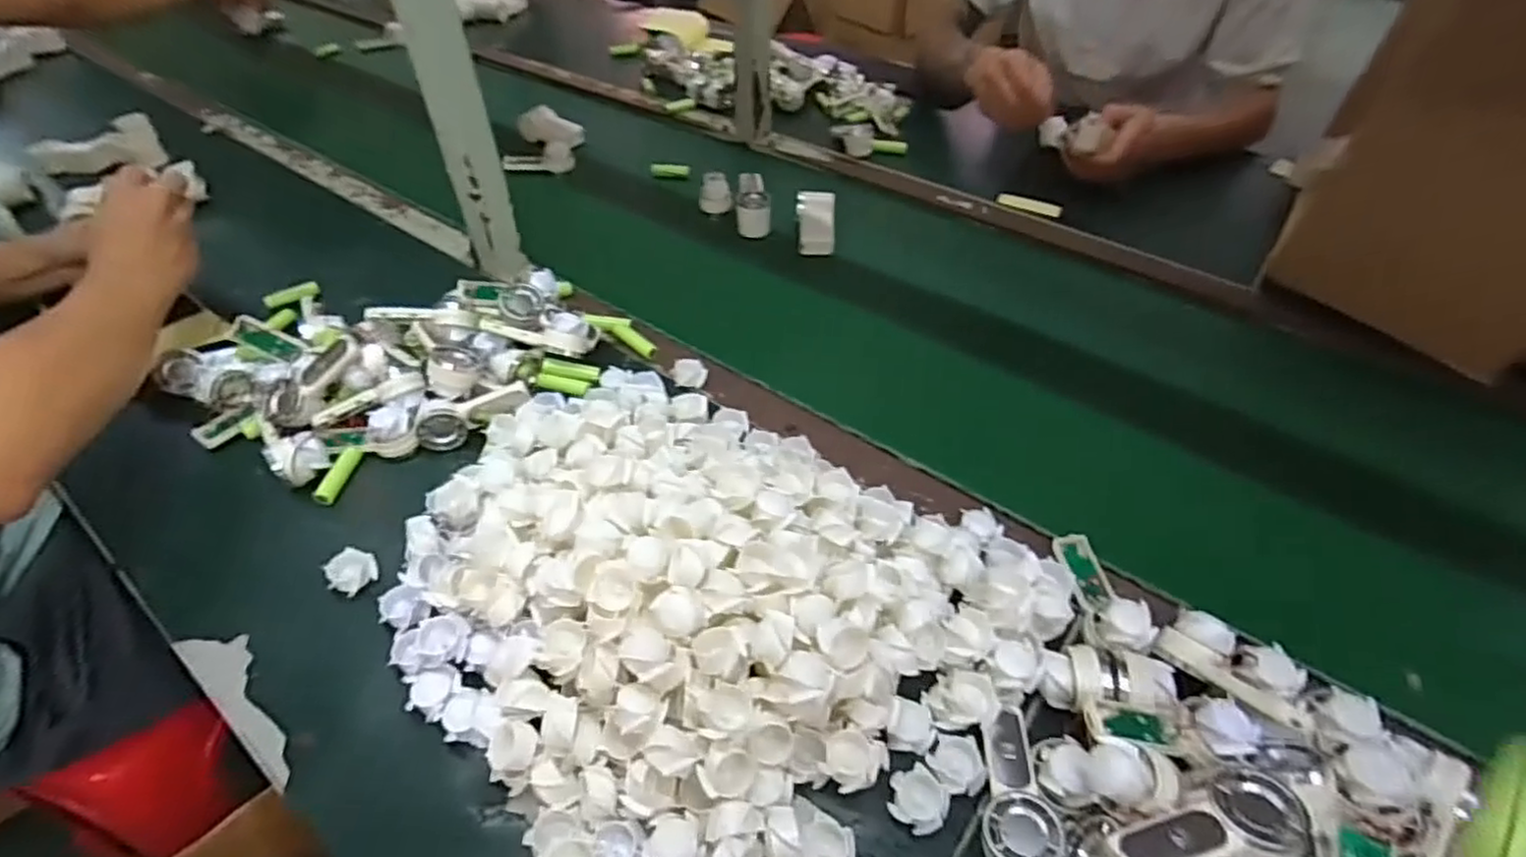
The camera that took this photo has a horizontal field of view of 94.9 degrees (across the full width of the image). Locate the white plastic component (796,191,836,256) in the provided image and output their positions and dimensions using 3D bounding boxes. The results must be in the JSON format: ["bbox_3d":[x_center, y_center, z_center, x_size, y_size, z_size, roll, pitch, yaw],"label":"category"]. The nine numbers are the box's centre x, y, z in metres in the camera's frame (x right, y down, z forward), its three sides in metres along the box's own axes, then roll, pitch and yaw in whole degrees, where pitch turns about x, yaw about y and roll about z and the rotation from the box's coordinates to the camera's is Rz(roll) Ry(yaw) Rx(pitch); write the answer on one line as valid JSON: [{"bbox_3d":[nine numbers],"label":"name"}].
[{"bbox_3d":[0.063,-0.243,0.823,0.044,0.018,0.095,0,62,0],"label":"white plastic component"}]

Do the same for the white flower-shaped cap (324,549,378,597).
[{"bbox_3d":[-0.289,0.101,0.493,0.028,0.019,0.030,0,46,0],"label":"white flower-shaped cap"}]

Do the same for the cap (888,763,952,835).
[{"bbox_3d":[0.085,0.206,0.388,0.032,0.014,0.029,24,51,21],"label":"cap"}]

